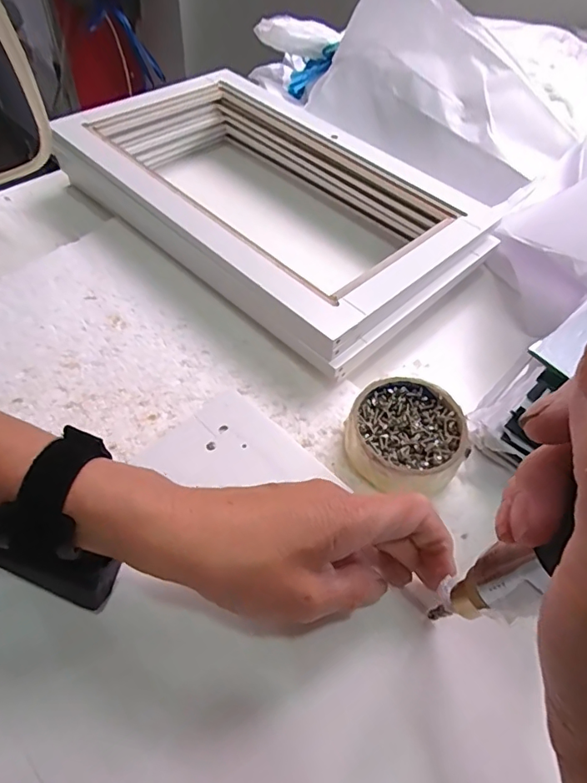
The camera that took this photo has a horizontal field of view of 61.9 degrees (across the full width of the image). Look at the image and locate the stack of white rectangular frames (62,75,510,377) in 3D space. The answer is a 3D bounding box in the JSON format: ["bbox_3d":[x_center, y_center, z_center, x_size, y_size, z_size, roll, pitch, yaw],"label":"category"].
[{"bbox_3d":[-0.021,-0.213,0.522,0.272,0.059,0.426,-35,63,-27],"label":"stack of white rectangular frames"}]

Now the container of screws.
[{"bbox_3d":[0.079,0.037,0.363,0.088,0.040,0.083,3,53,-3],"label":"container of screws"}]

